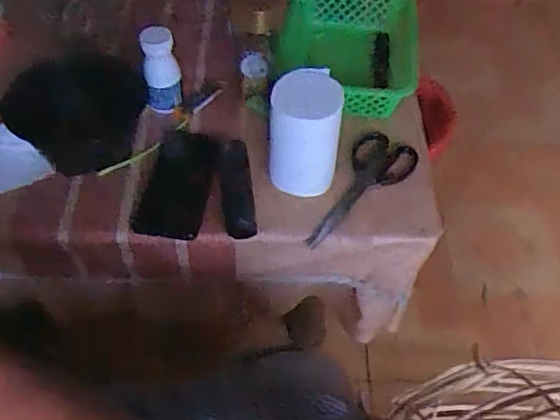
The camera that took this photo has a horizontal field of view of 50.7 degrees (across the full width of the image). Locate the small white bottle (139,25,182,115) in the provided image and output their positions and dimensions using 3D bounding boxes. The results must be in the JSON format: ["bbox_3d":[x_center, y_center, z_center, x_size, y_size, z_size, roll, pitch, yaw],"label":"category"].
[{"bbox_3d":[-0.154,-0.179,0.766,0.047,0.105,0.037,-15,53,-12],"label":"small white bottle"}]

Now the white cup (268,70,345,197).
[{"bbox_3d":[0.030,-0.089,0.685,0.075,0.122,0.082,1,52,-1],"label":"white cup"}]

